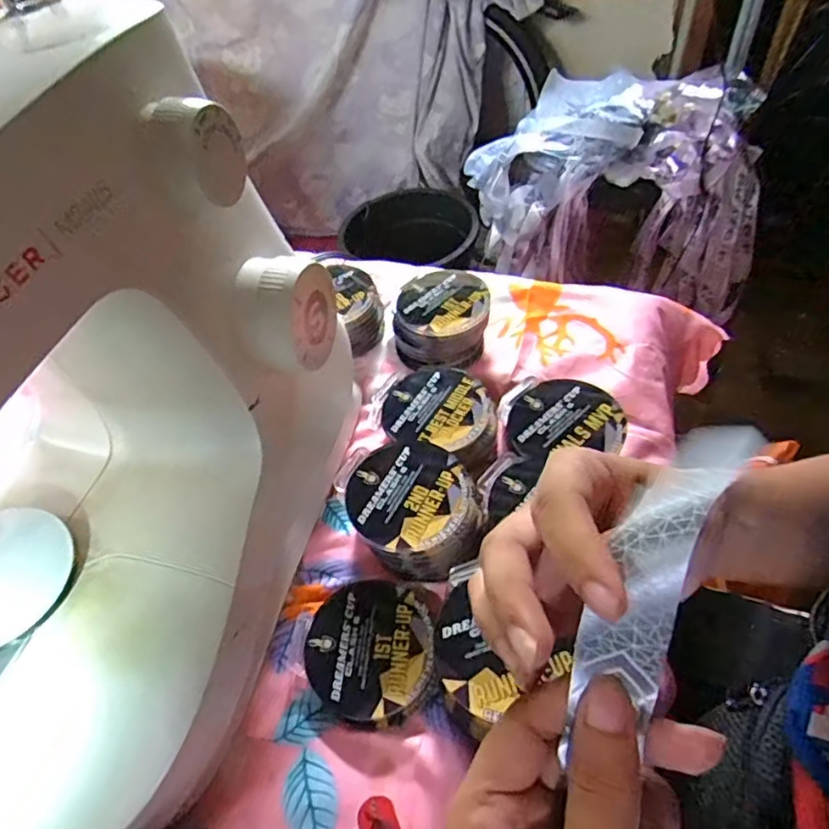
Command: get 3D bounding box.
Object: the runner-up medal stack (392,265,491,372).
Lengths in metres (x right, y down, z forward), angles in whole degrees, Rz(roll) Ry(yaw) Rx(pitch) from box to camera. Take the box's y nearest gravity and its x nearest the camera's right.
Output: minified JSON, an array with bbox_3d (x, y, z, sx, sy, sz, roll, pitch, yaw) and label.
[{"bbox_3d":[0.023,-0.078,0.475,0.073,0.049,0.075,6,53,9],"label":"runner-up medal stack"}]

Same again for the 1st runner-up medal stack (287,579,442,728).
[{"bbox_3d":[-0.030,0.134,0.334,0.084,0.013,0.076,-1,52,4],"label":"1st runner-up medal stack"}]

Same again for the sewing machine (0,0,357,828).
[{"bbox_3d":[-0.161,0.012,0.272,0.163,0.260,0.332,8,54,11],"label":"sewing machine"}]

